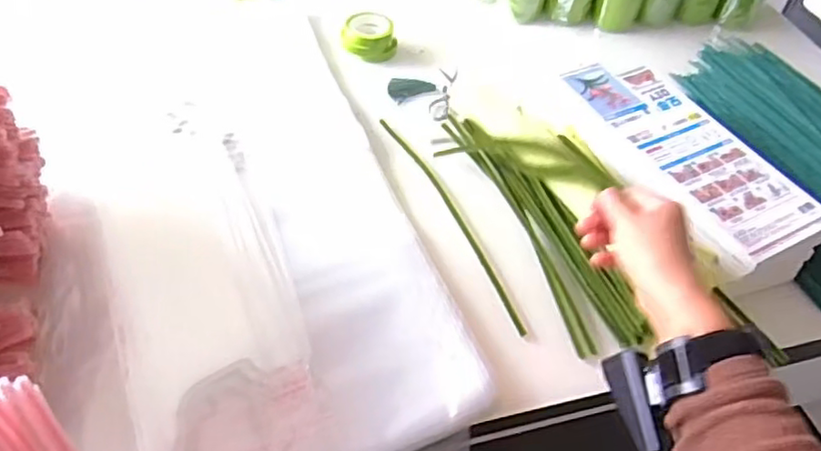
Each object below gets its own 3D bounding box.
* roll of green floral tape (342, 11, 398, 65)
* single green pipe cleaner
[{"bbox_3d":[-0.050,-0.231,0.785,0.068,0.036,0.054,-2,50,-6],"label":"roll of green floral tape"},{"bbox_3d":[0.040,-0.016,0.626,0.021,0.004,0.296,-18,53,-18],"label":"single green pipe cleaner"}]

